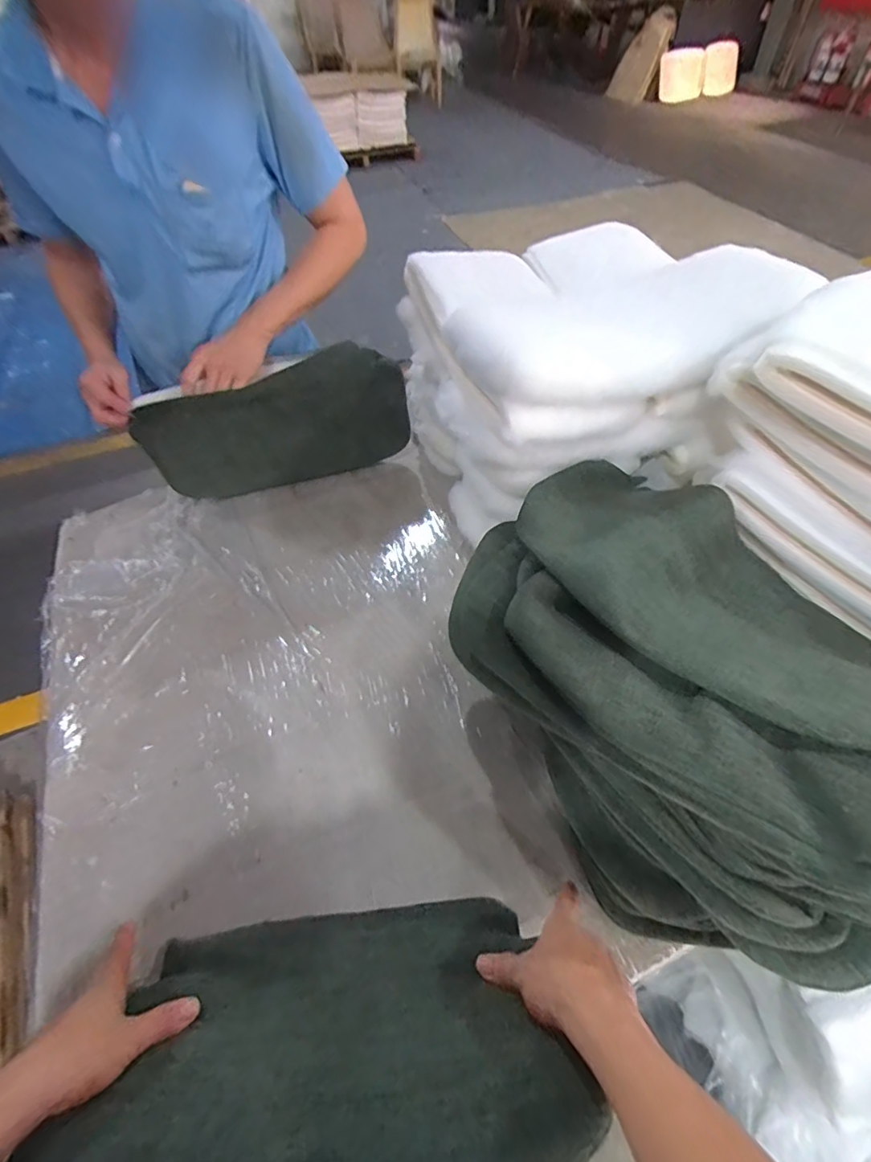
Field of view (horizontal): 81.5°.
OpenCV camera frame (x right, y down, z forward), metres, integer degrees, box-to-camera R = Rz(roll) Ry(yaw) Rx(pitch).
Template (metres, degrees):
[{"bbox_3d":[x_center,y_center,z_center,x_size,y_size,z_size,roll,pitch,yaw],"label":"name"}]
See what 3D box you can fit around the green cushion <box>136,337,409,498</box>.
[{"bbox_3d":[-0.267,-0.260,0.904,0.451,0.240,0.056,-16,54,-10],"label":"green cushion"}]

